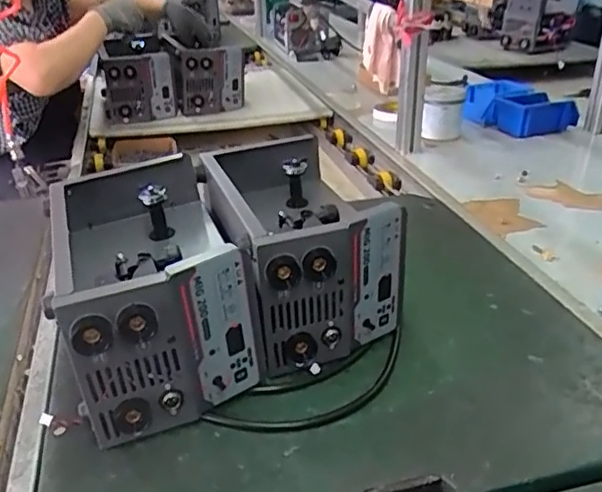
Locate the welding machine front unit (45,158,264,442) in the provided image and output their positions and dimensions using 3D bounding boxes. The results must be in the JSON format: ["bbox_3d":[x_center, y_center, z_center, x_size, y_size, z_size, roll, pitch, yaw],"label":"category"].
[{"bbox_3d":[-0.164,0.035,0.656,0.159,0.169,0.305,-10,30,-17],"label":"welding machine front unit"}]

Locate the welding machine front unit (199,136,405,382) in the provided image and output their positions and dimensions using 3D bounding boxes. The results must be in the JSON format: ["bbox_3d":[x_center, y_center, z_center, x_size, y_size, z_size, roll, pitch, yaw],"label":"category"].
[{"bbox_3d":[-0.008,-0.003,0.738,0.176,0.167,0.296,-10,29,-16],"label":"welding machine front unit"}]

